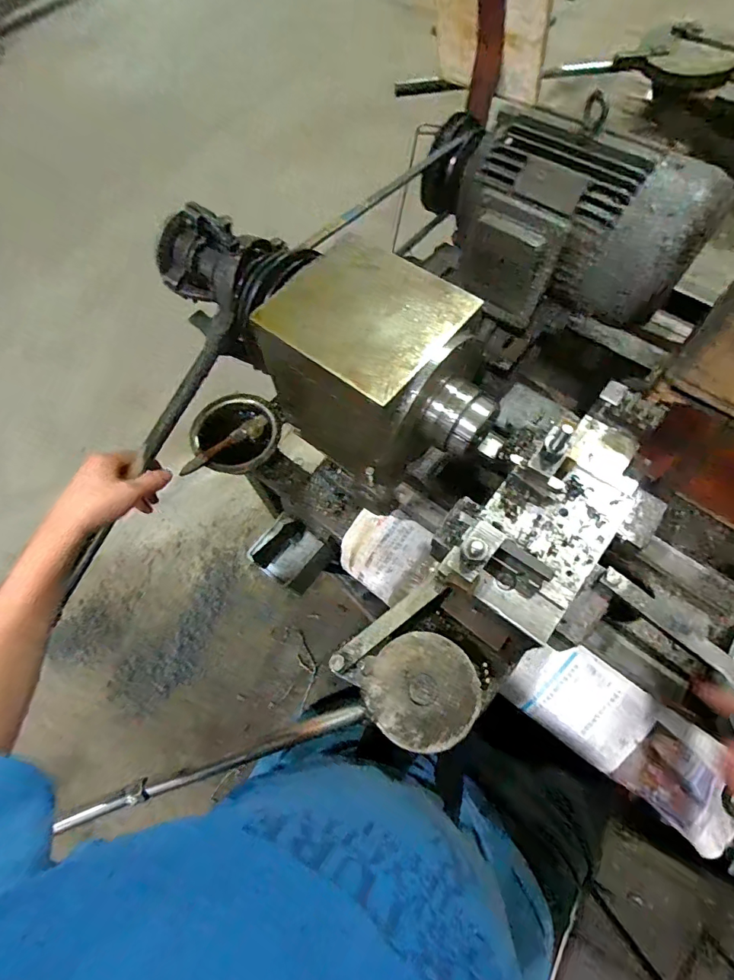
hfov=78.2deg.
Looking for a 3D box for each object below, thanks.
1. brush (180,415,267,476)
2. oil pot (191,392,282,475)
[{"bbox_3d":[-0.209,-0.065,0.666,0.018,0.023,0.148,37,58,18],"label":"brush"},{"bbox_3d":[-0.194,-0.083,0.686,0.118,0.051,0.128,-1,65,3],"label":"oil pot"}]

